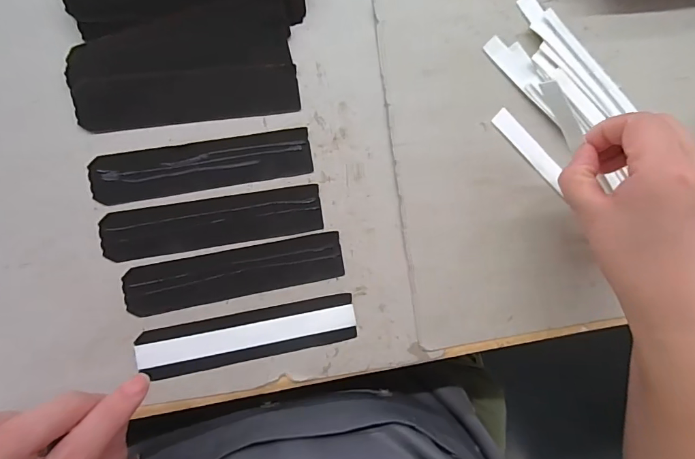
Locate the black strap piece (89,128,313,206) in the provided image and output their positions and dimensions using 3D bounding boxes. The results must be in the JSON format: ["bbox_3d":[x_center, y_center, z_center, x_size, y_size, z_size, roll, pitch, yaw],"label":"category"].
[{"bbox_3d":[-0.094,-0.043,0.282,0.139,0.004,0.032,-10,90,-9],"label":"black strap piece"}]

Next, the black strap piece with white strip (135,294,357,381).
[{"bbox_3d":[-0.063,0.070,0.278,0.138,0.005,0.031,-9,81,-10],"label":"black strap piece with white strip"}]

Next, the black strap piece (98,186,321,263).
[{"bbox_3d":[-0.087,-0.005,0.278,0.138,0.004,0.031,-9,90,-9],"label":"black strap piece"}]

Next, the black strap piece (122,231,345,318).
[{"bbox_3d":[-0.072,0.029,0.280,0.139,0.004,0.031,-10,90,-9],"label":"black strap piece"}]

